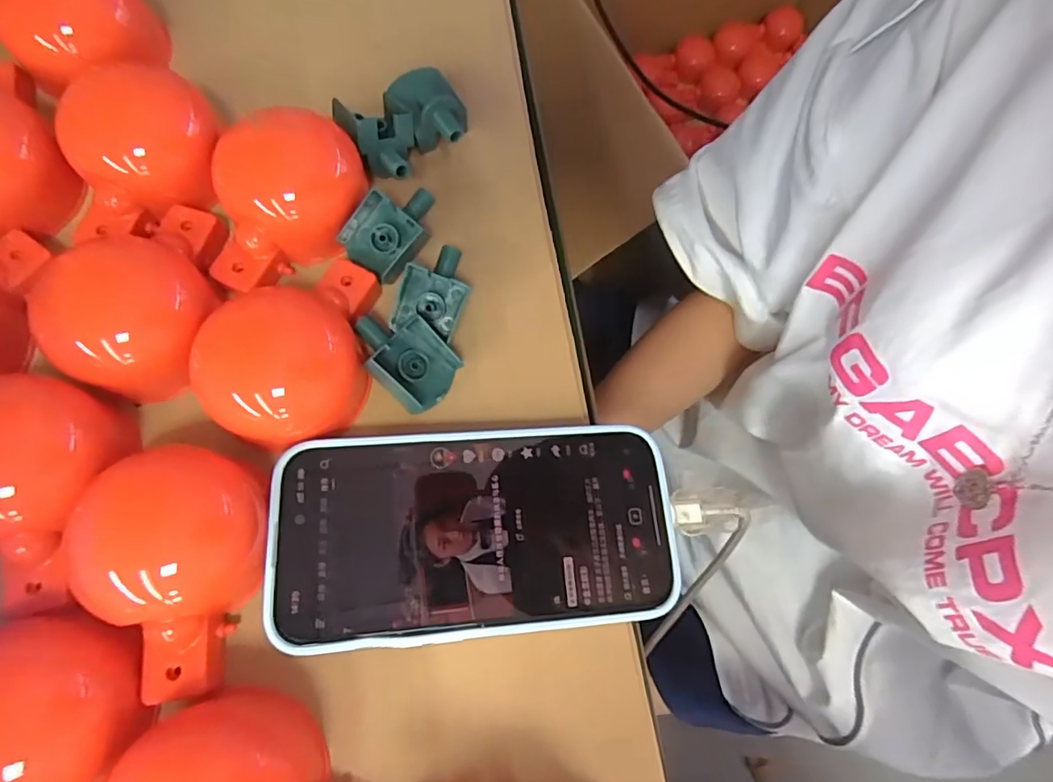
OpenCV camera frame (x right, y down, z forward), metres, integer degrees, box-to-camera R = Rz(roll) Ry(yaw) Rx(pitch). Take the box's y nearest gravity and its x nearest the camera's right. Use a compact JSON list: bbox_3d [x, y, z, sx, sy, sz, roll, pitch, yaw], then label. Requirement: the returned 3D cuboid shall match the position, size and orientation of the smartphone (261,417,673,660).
[{"bbox_3d":[-0.017,0.051,0.208,0.148,0.012,0.075,-5,73,-4],"label":"smartphone"}]

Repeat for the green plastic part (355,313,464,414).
[{"bbox_3d":[-0.049,-0.014,0.230,0.031,0.014,0.043,-43,111,-14],"label":"green plastic part"}]

